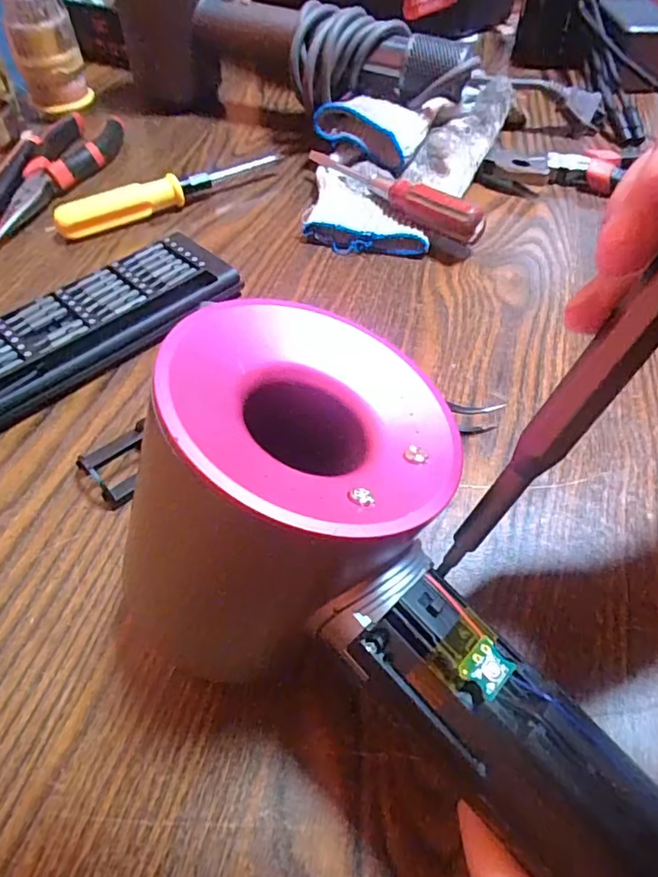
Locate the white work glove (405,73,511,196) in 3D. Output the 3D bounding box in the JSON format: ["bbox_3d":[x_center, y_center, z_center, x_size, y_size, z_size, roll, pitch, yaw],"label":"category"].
[{"bbox_3d":[0.094,-0.217,0.392,0.046,0.023,0.113,31,82,20],"label":"white work glove"}]

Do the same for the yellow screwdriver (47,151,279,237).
[{"bbox_3d":[-0.103,-0.167,0.369,0.159,0.018,0.016,-29,57,-21],"label":"yellow screwdriver"}]

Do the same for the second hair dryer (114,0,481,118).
[{"bbox_3d":[-0.029,-0.305,0.432,0.274,0.104,0.103,18,54,14],"label":"second hair dryer"}]

